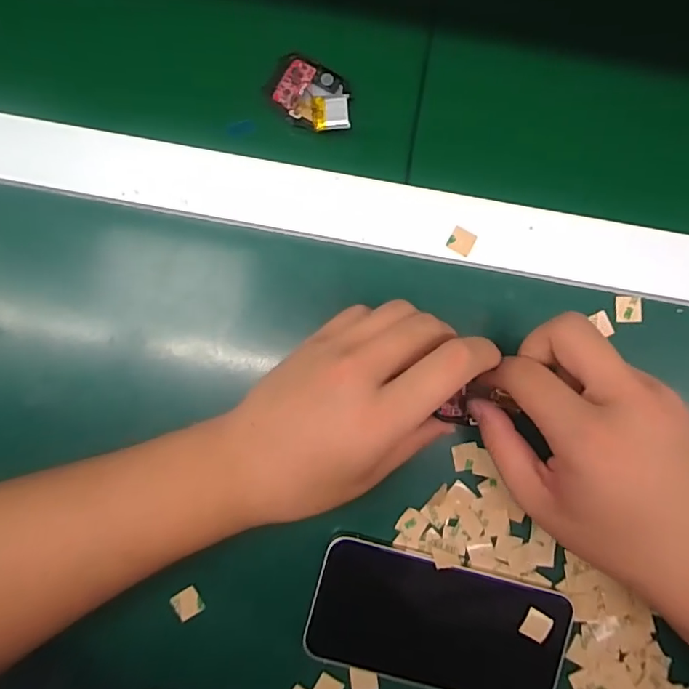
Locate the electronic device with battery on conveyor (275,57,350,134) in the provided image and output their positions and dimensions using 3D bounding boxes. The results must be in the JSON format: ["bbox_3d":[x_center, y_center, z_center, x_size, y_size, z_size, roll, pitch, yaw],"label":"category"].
[{"bbox_3d":[-0.016,-0.146,0.296,0.051,0.013,0.036,36,88,1],"label":"electronic device with battery on conveyor"}]

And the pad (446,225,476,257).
[{"bbox_3d":[0.070,-0.062,0.299,0.014,0.004,0.014,29,88,1],"label":"pad"}]

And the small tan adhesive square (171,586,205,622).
[{"bbox_3d":[-0.091,0.152,0.294,0.016,0.004,0.017,-26,99,-9],"label":"small tan adhesive square"}]

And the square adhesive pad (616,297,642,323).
[{"bbox_3d":[0.170,-0.021,0.299,0.014,0.004,0.016,1,87,0],"label":"square adhesive pad"}]

